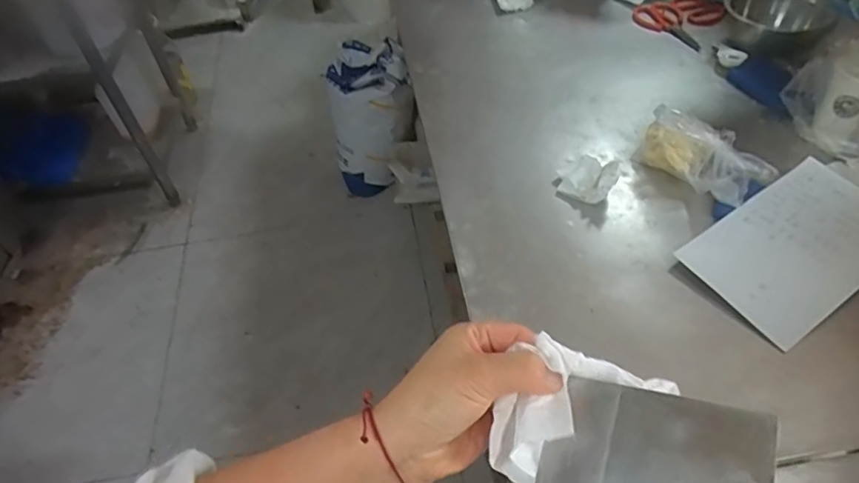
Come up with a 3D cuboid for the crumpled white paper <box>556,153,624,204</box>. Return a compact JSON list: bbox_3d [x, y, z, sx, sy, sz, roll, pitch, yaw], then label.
[{"bbox_3d":[0.228,-0.092,0.802,0.077,0.033,0.063,23,55,22],"label":"crumpled white paper"}]

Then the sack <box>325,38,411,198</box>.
[{"bbox_3d":[-0.185,-0.358,1.716,0.254,0.467,0.120,8,21,11],"label":"sack"}]

